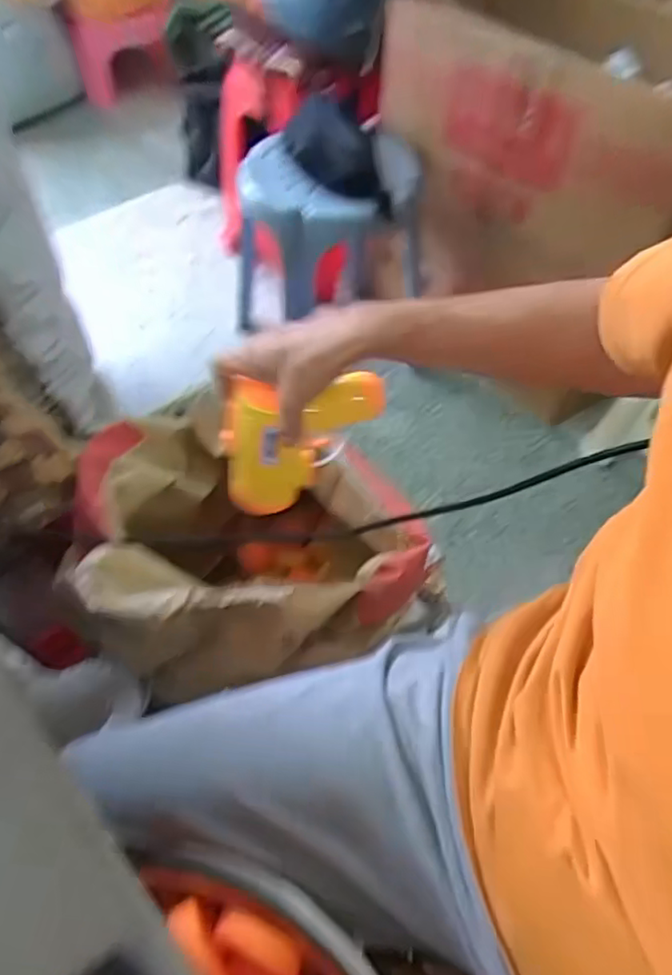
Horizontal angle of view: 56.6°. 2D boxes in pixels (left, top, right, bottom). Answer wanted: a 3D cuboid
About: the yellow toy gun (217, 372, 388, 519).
[{"bbox_3d":[-0.029,-0.037,0.529,0.132,0.140,0.037,-8,55,-8],"label":"yellow toy gun"}]

